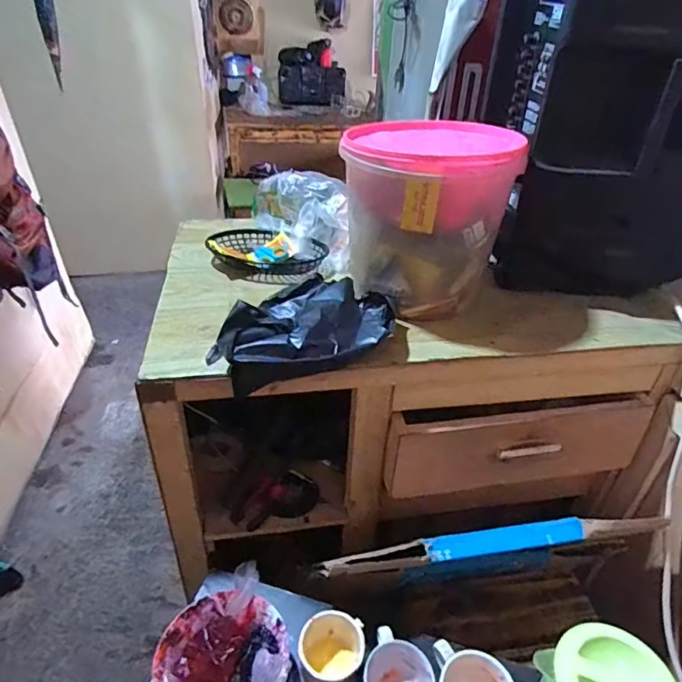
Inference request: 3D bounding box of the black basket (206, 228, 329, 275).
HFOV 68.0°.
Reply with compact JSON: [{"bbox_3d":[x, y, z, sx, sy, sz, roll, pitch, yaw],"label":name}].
[{"bbox_3d":[-0.133,-0.158,0.929,0.206,0.048,0.122,21,41,26],"label":"black basket"}]

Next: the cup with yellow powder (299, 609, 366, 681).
[{"bbox_3d":[-0.011,0.386,0.625,0.076,0.069,0.081,0,36,0],"label":"cup with yellow powder"}]

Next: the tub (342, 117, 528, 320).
[{"bbox_3d":[0.131,-0.189,0.778,0.232,0.236,0.201,14,38,17],"label":"tub"}]

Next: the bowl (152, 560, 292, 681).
[{"bbox_3d":[-0.144,0.377,0.612,0.152,0.067,0.153,-15,39,-20],"label":"bowl"}]

